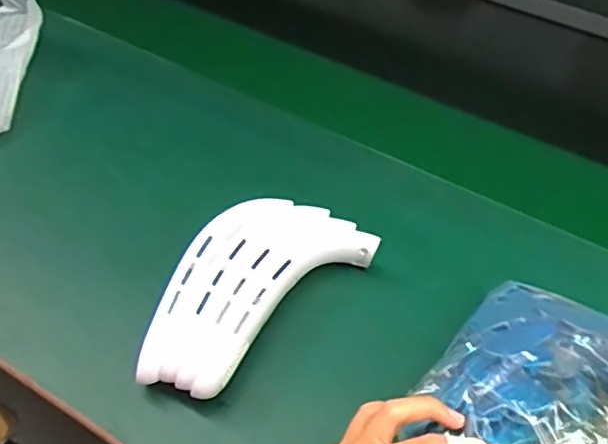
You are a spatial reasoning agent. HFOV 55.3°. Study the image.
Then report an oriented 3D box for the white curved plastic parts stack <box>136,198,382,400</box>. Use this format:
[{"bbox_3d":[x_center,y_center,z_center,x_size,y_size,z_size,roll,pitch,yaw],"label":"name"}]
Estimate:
[{"bbox_3d":[-0.050,0.056,0.493,0.110,0.056,0.218,36,58,25],"label":"white curved plastic parts stack"}]

